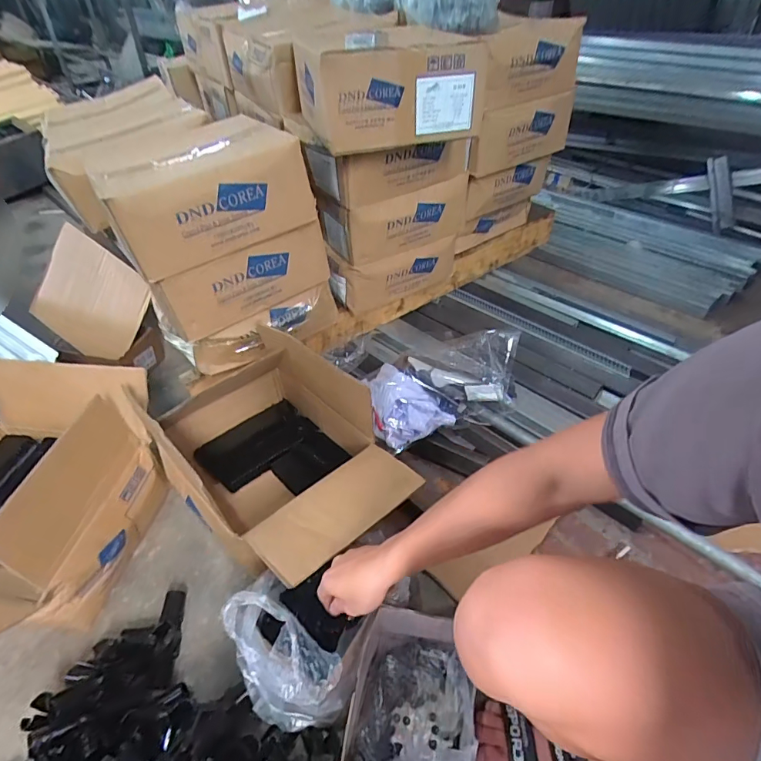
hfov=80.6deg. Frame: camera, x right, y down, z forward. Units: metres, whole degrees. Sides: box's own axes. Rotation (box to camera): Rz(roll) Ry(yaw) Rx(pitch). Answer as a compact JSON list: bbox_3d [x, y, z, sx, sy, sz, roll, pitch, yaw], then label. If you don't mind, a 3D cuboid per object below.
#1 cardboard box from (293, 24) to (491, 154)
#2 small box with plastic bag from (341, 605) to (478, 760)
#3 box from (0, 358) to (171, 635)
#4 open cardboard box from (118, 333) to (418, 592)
[{"bbox_3d":[0.002,-0.527,0.797,0.284,0.155,0.251,-6,42,-5],"label":"cardboard box"},{"bbox_3d":[0.040,0.423,0.586,0.142,0.103,0.210,6,42,8],"label":"small box with plastic bag"},{"bbox_3d":[-0.618,0.195,0.713,0.379,0.221,0.435,5,42,7],"label":"box"},{"bbox_3d":[-0.186,0.136,0.791,0.455,0.235,0.289,32,51,32],"label":"open cardboard box"}]

